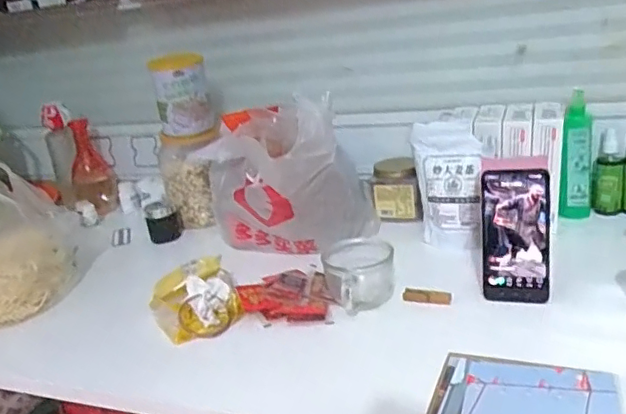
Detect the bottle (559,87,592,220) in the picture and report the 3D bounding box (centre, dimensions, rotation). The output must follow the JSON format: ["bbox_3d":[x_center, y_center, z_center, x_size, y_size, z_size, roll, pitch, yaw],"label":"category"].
[{"bbox_3d":[0.418,-0.073,0.893,0.040,0.188,0.051,6,24,35],"label":"bottle"}]

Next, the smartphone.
[{"bbox_3d":[0.249,0.037,0.692,0.077,0.166,0.010,0,9,16],"label":"smartphone"}]

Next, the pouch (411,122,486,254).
[{"bbox_3d":[0.209,-0.029,0.865,0.095,0.185,0.059,-5,19,8],"label":"pouch"}]

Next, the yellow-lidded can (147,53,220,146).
[{"bbox_3d":[-0.238,-0.195,1.034,0.094,0.157,0.088,-7,19,2],"label":"yellow-lidded can"}]

